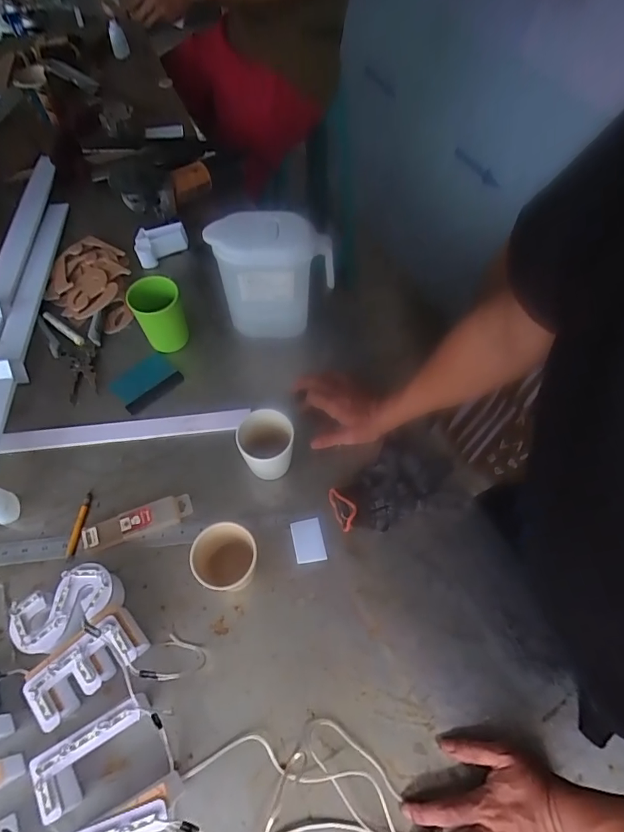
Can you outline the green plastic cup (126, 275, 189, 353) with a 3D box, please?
[{"bbox_3d":[-0.238,-0.157,0.705,0.075,0.102,0.072,-18,64,-10],"label":"green plastic cup"}]

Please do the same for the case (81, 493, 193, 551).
[{"bbox_3d":[-0.230,0.141,0.593,0.140,0.018,0.038,-20,64,-11],"label":"case"}]

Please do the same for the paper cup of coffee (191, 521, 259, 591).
[{"bbox_3d":[-0.100,0.177,0.535,0.074,0.085,0.073,0,62,0],"label":"paper cup of coffee"}]

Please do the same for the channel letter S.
[{"bbox_3d":[-0.282,0.226,0.527,0.119,0.048,0.070,-30,66,-15],"label":"channel letter S"}]

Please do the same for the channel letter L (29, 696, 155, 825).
[{"bbox_3d":[-0.219,0.349,0.464,0.111,0.054,0.056,-29,66,-15],"label":"channel letter L"}]

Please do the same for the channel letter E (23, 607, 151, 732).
[{"bbox_3d":[-0.251,0.276,0.499,0.116,0.049,0.066,-38,69,-19],"label":"channel letter E"}]

